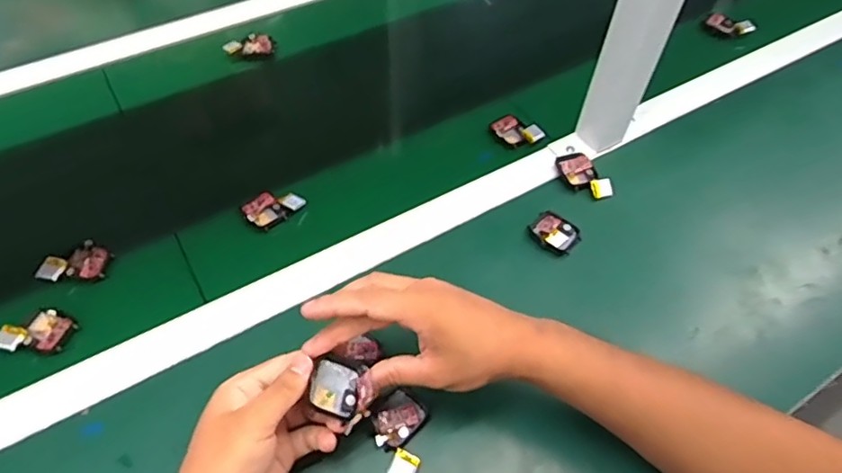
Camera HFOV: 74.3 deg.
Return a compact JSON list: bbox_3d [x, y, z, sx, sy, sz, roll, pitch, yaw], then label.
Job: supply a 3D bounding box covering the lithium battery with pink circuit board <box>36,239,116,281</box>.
[{"bbox_3d":[-0.324,0.023,0.523,0.058,0.009,0.039,-7,55,-6],"label":"lithium battery with pink circuit board"}]

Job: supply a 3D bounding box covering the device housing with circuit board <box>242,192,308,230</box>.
[{"bbox_3d":[-0.150,-0.030,0.570,0.059,0.015,0.034,-23,58,-17],"label":"device housing with circuit board"}]

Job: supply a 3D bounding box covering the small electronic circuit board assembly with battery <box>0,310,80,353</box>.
[{"bbox_3d":[-0.330,0.083,0.478,0.048,0.015,0.045,16,56,10],"label":"small electronic circuit board assembly with battery"}]

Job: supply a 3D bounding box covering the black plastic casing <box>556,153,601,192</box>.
[{"bbox_3d":[0.170,-0.074,0.607,0.038,0.015,0.052,-17,57,-13],"label":"black plastic casing"}]

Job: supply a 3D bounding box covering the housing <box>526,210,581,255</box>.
[{"bbox_3d":[0.134,-0.005,0.556,0.046,0.012,0.037,39,62,23],"label":"housing"}]

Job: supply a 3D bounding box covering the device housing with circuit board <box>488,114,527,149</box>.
[{"bbox_3d":[0.102,-0.120,0.644,0.037,0.009,0.045,-22,58,-16],"label":"device housing with circuit board"}]

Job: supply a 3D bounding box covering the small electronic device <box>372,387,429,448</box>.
[{"bbox_3d":[-0.019,0.144,0.442,0.036,0.012,0.045,39,62,23],"label":"small electronic device"}]

